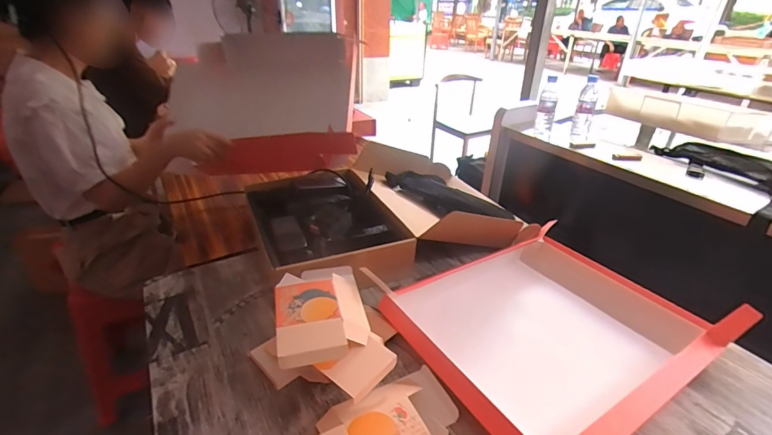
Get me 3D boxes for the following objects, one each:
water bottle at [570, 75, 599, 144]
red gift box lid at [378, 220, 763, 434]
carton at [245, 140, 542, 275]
[{"bbox_3d":[0.631,-0.340,1.257,0.055,0.182,0.065,13,32,20],"label":"water bottle"},{"bbox_3d":[0.258,0.167,0.627,0.412,0.048,0.345,-17,33,-29],"label":"red gift box lid"},{"bbox_3d":[0.016,-0.019,0.892,0.575,0.114,0.403,-13,32,-23],"label":"carton"}]

